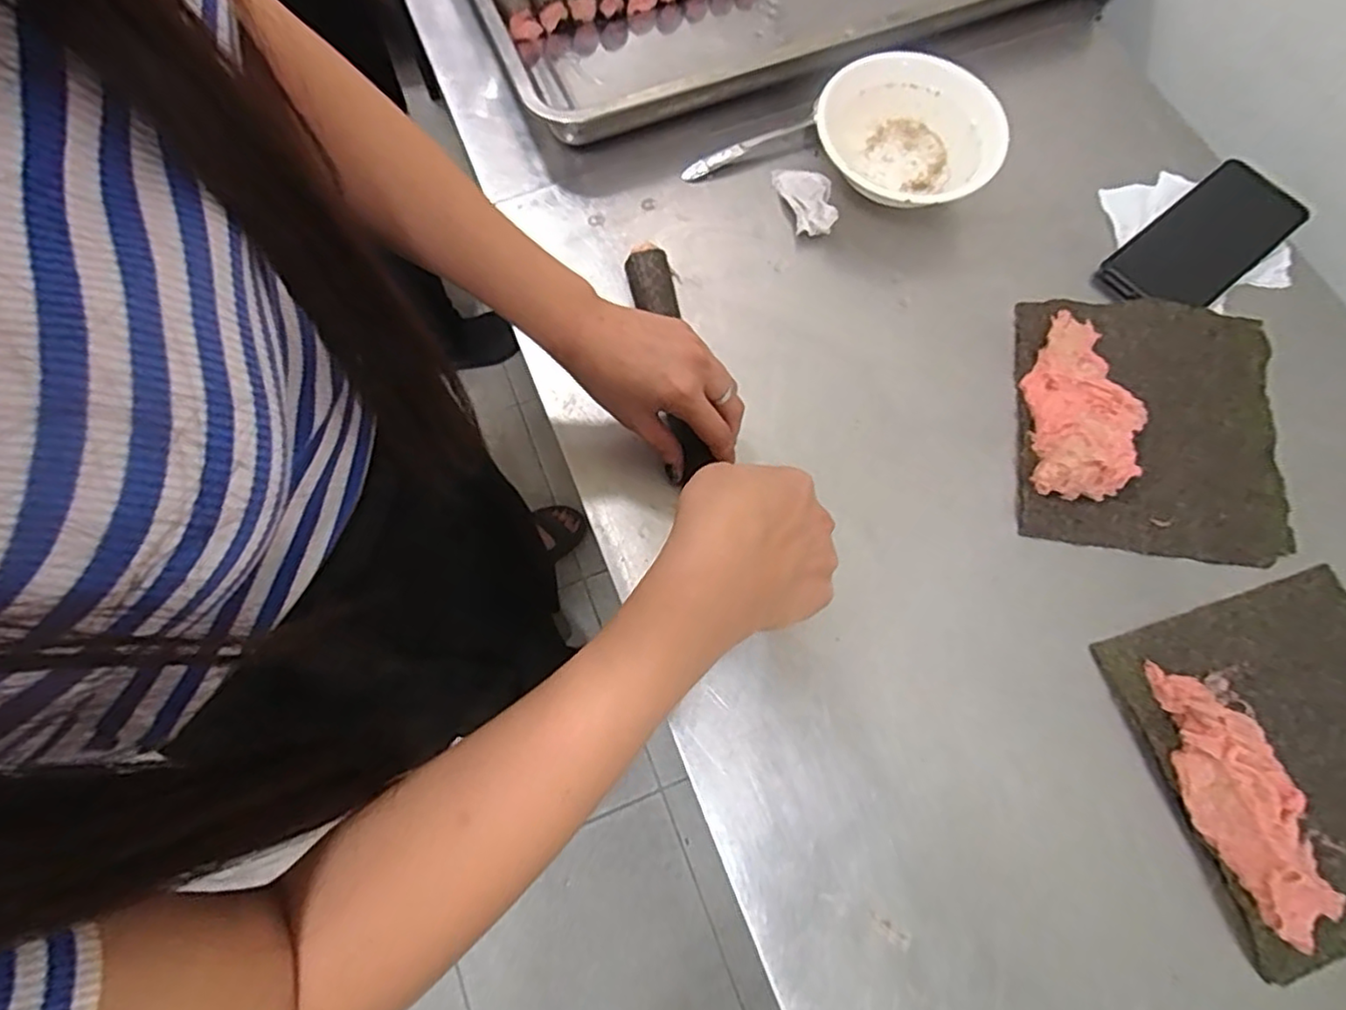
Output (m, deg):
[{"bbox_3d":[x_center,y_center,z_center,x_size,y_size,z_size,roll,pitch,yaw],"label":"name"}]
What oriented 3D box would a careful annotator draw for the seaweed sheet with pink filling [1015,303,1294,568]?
[{"bbox_3d":[0.341,-0.061,0.475,0.174,0.024,0.188,8,72,3],"label":"seaweed sheet with pink filling"}]

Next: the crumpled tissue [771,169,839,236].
[{"bbox_3d":[0.107,-0.247,0.540,0.040,0.019,0.067,-9,72,-2],"label":"crumpled tissue"}]

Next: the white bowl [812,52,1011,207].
[{"bbox_3d":[0.185,-0.286,0.539,0.141,0.058,0.136,0,71,1],"label":"white bowl"}]

